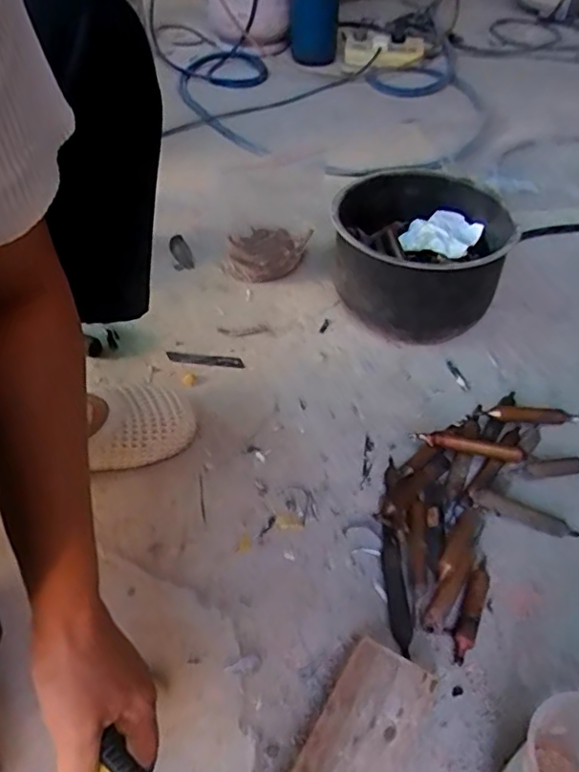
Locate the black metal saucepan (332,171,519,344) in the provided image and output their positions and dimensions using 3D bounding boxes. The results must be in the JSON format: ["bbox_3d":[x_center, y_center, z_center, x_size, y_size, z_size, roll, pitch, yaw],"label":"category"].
[{"bbox_3d":[0.172,-0.172,0.804,0.214,0.150,0.216,0,49,0],"label":"black metal saucepan"}]

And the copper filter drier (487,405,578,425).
[{"bbox_3d":[0.290,0.035,0.704,0.119,0.020,0.020,4,47,-15],"label":"copper filter drier"}]

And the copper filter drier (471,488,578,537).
[{"bbox_3d":[0.244,0.132,0.625,0.113,0.022,0.023,22,50,-5],"label":"copper filter drier"}]

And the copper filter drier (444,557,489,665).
[{"bbox_3d":[0.171,0.208,0.562,0.022,0.020,0.101,21,52,17],"label":"copper filter drier"}]

